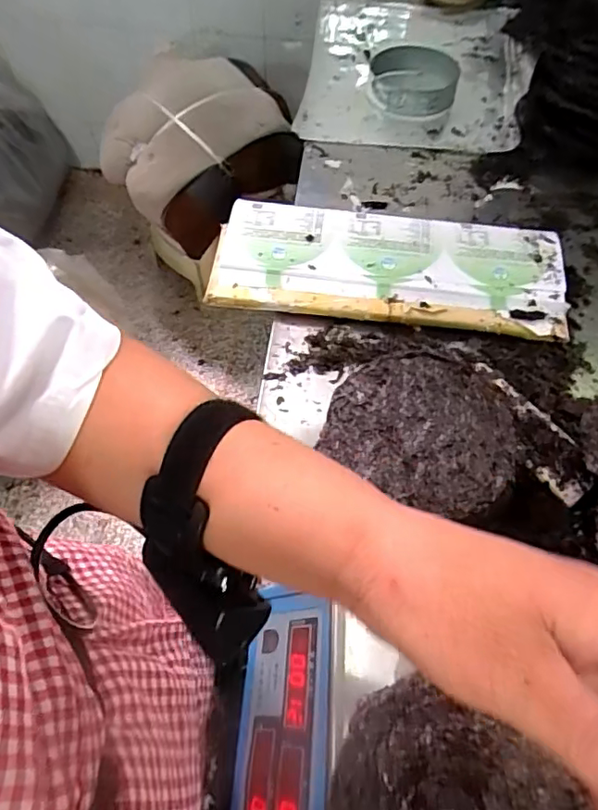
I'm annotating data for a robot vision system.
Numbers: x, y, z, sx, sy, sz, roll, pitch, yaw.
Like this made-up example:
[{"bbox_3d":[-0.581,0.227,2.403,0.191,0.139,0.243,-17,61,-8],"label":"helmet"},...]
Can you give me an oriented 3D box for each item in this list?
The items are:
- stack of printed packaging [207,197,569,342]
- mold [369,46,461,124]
[{"bbox_3d":[0.125,-0.206,0.824,0.502,0.046,0.201,6,58,4],"label":"stack of printed packaging"},{"bbox_3d":[0.229,-0.646,1.130,0.180,0.077,0.171,0,58,0],"label":"mold"}]

